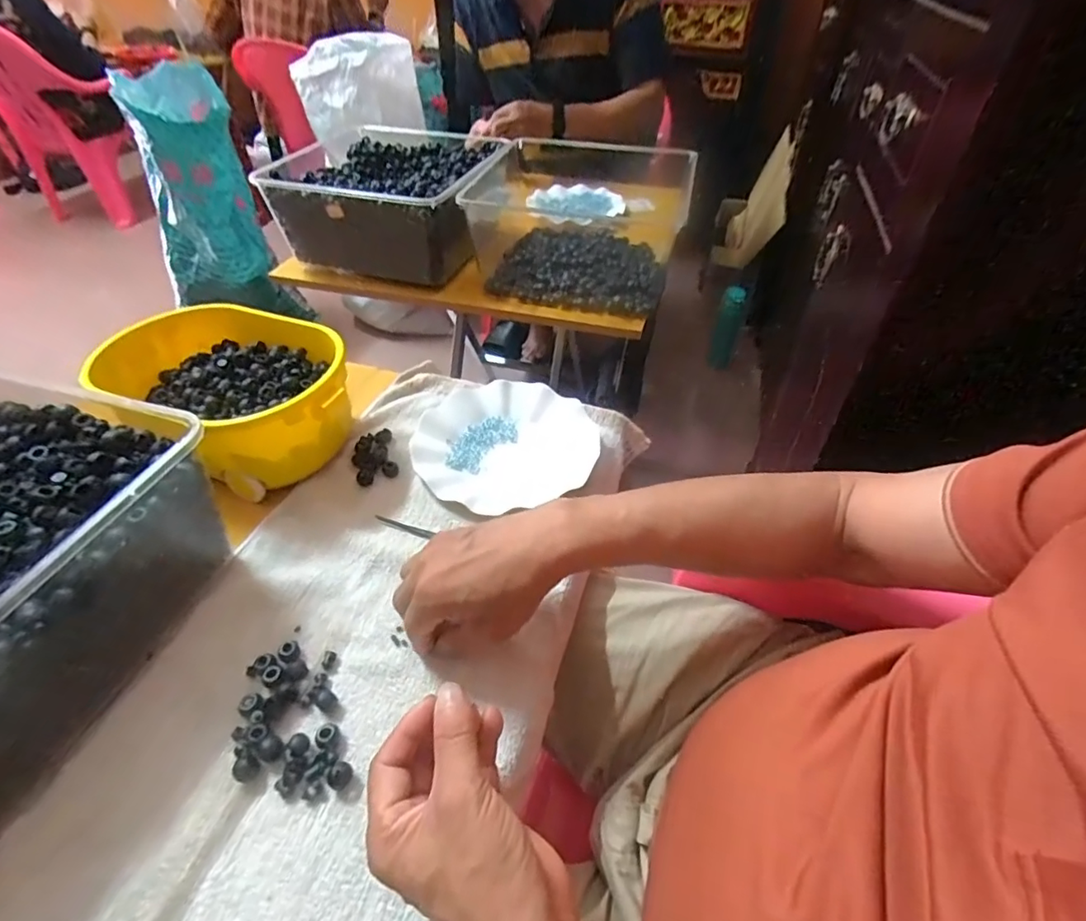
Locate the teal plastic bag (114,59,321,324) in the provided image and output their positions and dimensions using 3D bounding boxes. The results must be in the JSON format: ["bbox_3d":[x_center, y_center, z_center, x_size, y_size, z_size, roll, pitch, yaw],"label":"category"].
[{"bbox_3d":[-0.901,-0.676,1.475,0.302,0.552,0.314,-24,49,-23],"label":"teal plastic bag"}]

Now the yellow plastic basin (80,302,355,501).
[{"bbox_3d":[-0.303,-0.067,0.550,0.239,0.101,0.155,21,48,18],"label":"yellow plastic basin"}]

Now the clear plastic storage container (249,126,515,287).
[{"bbox_3d":[-0.229,-0.426,0.888,0.317,0.115,0.307,10,45,10],"label":"clear plastic storage container"}]

